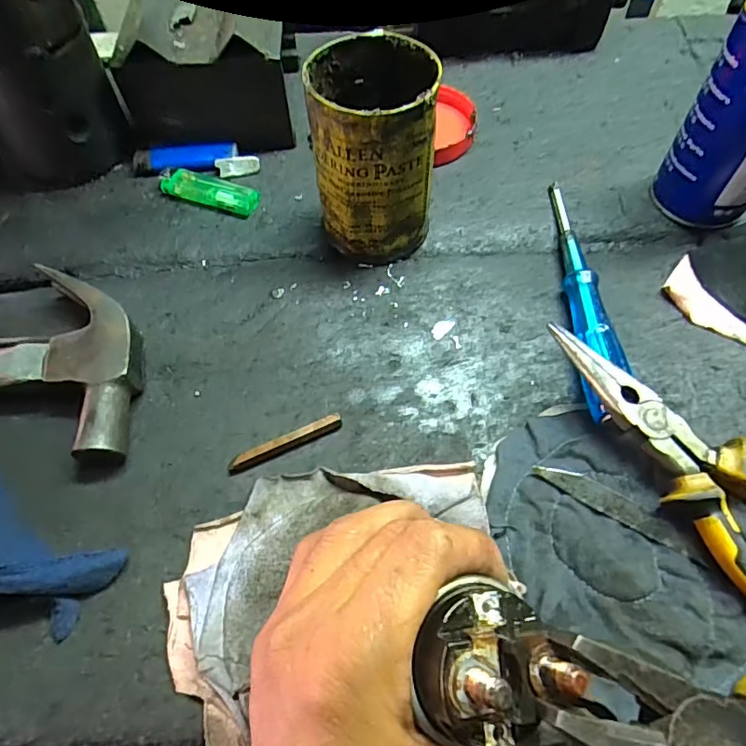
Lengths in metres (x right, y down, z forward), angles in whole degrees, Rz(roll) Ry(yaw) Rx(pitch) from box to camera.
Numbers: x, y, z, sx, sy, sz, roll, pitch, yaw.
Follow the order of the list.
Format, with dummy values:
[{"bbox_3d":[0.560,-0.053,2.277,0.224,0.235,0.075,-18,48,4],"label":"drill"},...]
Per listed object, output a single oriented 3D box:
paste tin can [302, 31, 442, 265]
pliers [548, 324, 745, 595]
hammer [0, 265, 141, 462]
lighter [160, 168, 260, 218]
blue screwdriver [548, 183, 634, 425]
[{"bbox_3d":[0.001,-0.135,0.334,0.073,0.116,0.075,-1,59,2],"label":"paste tin can"},{"bbox_3d":[0.159,0.051,0.260,0.050,0.038,0.184,-34,64,-17],"label":"pliers"},{"bbox_3d":[-0.306,-0.005,0.317,0.332,0.036,0.115,0,59,2],"label":"hammer"},{"bbox_3d":[-0.123,-0.137,0.395,0.074,0.013,0.024,15,61,11],"label":"lighter"},{"bbox_3d":[0.134,-0.055,0.336,0.022,0.024,0.192,1,59,3],"label":"blue screwdriver"}]

